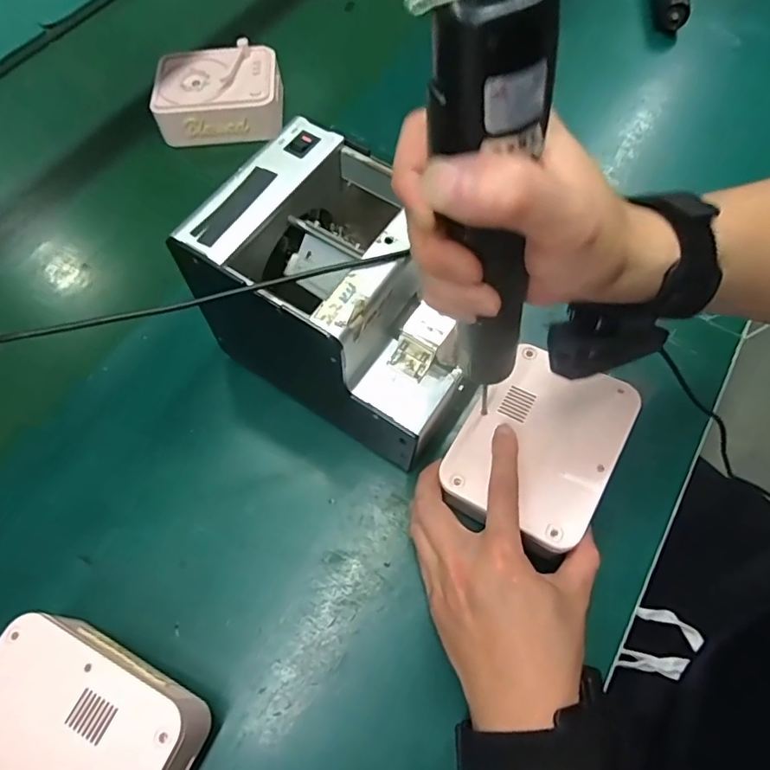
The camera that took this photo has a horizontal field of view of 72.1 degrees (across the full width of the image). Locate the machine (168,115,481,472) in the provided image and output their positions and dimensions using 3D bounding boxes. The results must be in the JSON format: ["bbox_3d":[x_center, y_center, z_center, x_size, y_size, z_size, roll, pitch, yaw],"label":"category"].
[{"bbox_3d":[-0.017,-0.052,0.370,0.180,0.149,0.125,36,71,13],"label":"machine"}]

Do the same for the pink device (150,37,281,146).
[{"bbox_3d":[-0.175,-0.310,0.562,0.127,0.046,0.097,-6,64,-1],"label":"pink device"}]

